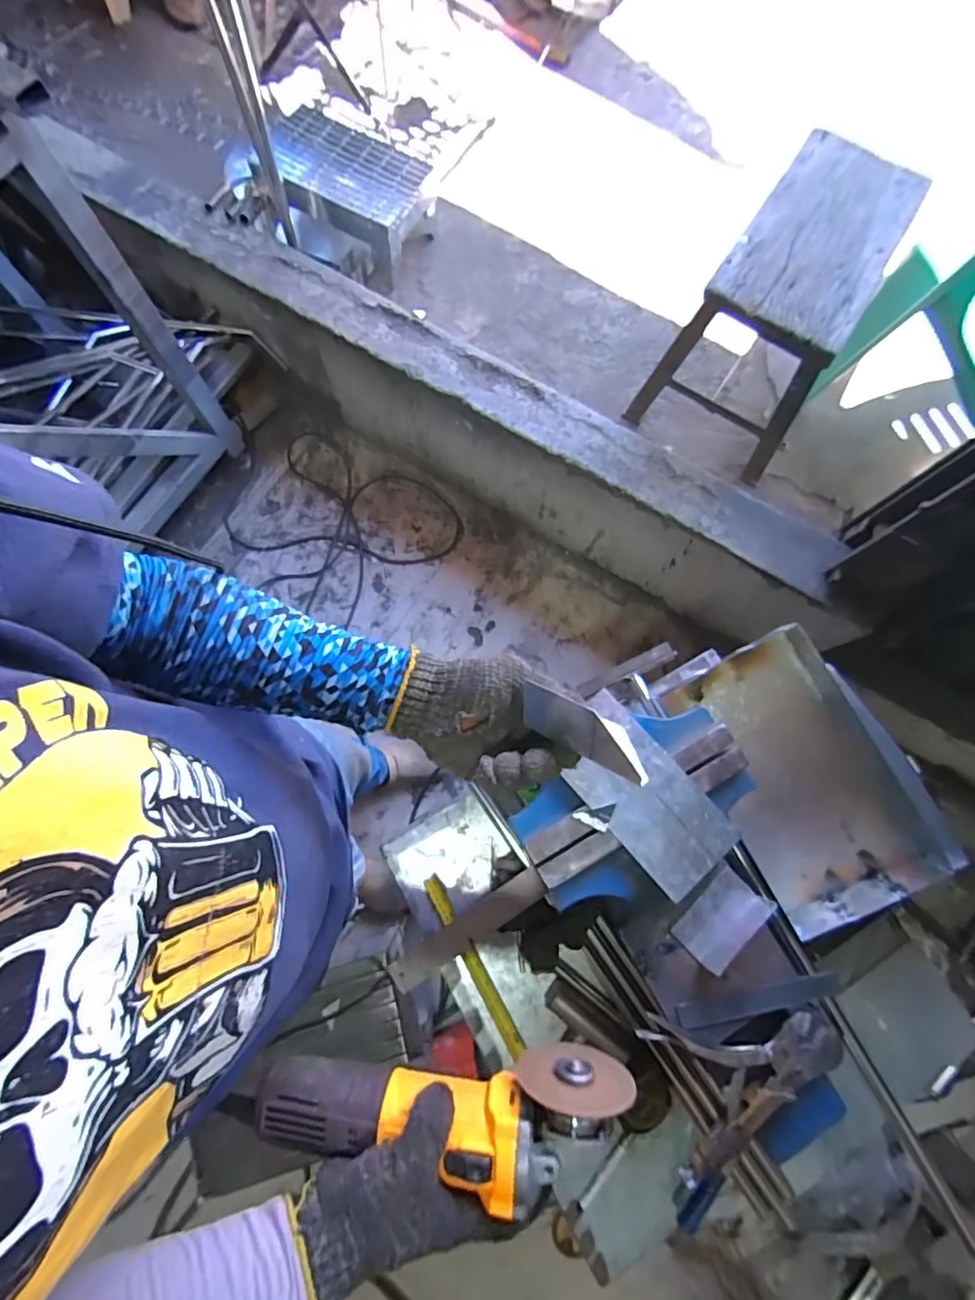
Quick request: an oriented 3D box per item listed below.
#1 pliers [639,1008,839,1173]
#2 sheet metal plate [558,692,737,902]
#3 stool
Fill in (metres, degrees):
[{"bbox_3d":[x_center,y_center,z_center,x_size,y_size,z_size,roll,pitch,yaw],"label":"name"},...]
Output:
[{"bbox_3d":[0.284,0.439,0.585,0.202,0.034,0.147,-19,79,-5],"label":"pliers"},{"bbox_3d":[0.161,0.150,0.576,0.101,0.009,0.201,-39,78,-11],"label":"sheet metal plate"},{"bbox_3d":[0.575,-0.675,1.126,0.322,0.395,0.419,30,79,5],"label":"stool"}]

